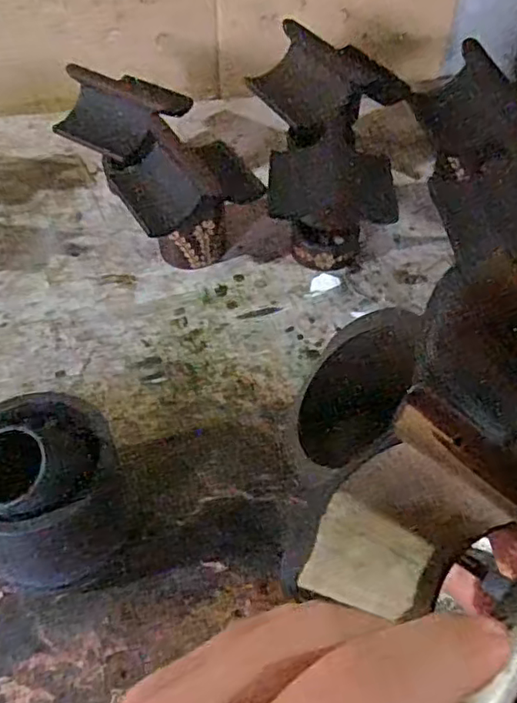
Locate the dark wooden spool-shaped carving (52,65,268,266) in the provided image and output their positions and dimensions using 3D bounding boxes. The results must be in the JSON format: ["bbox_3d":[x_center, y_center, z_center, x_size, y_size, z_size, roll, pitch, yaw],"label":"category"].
[{"bbox_3d":[-0.118,-0.203,0.666,0.135,0.125,0.240,-34,57,-27],"label":"dark wooden spool-shaped carving"}]

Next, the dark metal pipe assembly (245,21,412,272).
[{"bbox_3d":[0.074,-0.220,0.665,0.168,0.136,0.227,9,51,4],"label":"dark metal pipe assembly"}]

